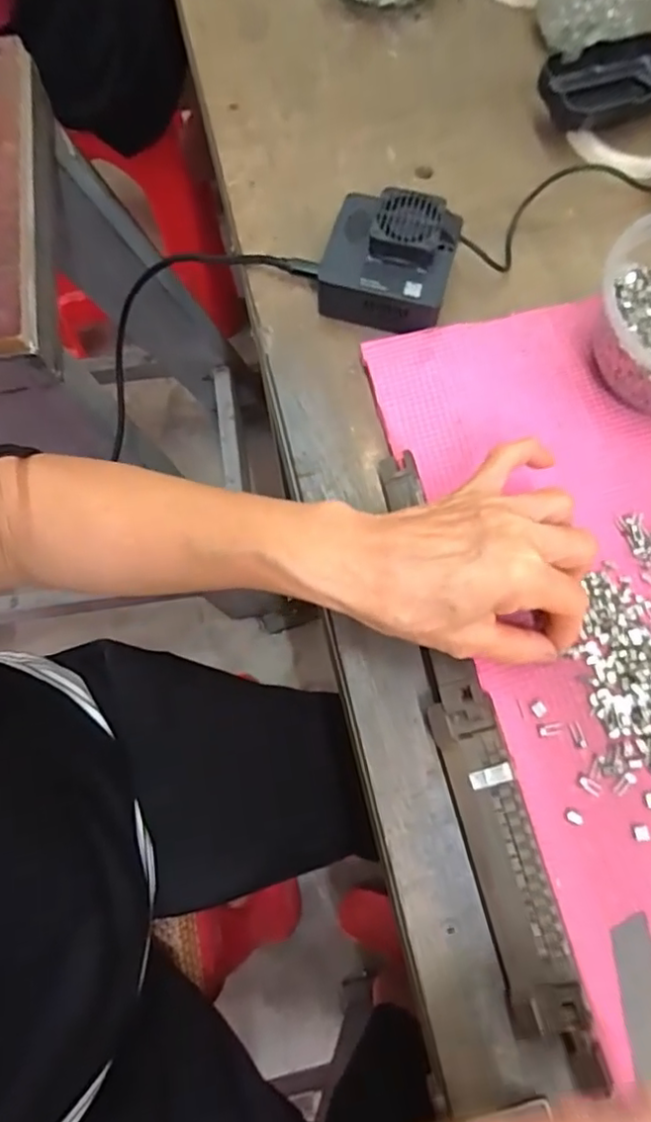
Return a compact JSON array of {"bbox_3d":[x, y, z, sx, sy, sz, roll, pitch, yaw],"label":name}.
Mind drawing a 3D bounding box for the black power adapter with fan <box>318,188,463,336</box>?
[{"bbox_3d":[0.040,-0.187,0.389,0.075,0.044,0.070,16,75,6],"label":"black power adapter with fan"}]

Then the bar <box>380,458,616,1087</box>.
[{"bbox_3d":[0.072,0.085,0.312,0.031,0.021,0.304,-13,74,-2],"label":"bar"}]

